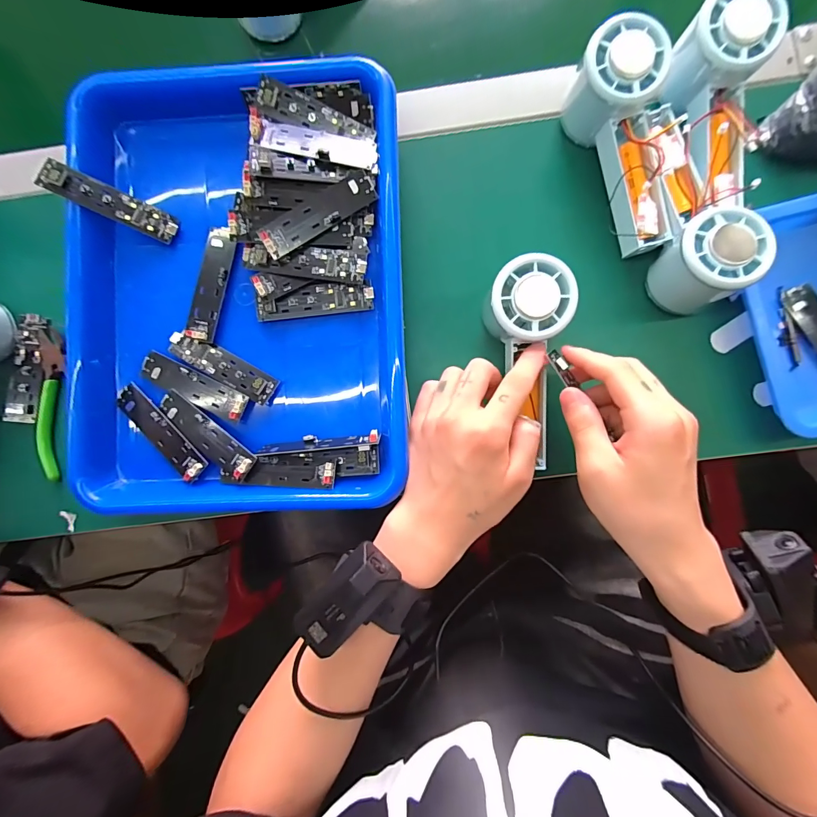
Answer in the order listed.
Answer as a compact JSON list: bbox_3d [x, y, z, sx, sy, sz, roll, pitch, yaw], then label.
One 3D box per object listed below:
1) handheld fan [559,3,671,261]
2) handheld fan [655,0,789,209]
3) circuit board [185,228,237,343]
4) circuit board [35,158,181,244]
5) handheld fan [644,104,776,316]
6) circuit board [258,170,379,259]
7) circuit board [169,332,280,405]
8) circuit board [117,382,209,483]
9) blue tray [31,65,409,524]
[{"bbox_3d":[0.162,-0.196,0.299,0.054,0.052,0.150,-17,100,1],"label":"handheld fan"},{"bbox_3d":[0.230,-0.221,0.291,0.058,0.048,0.140,-8,101,2],"label":"handheld fan"},{"bbox_3d":[-0.157,-0.099,0.310,0.024,0.005,0.090,13,88,3],"label":"circuit board"},{"bbox_3d":[-0.228,-0.159,0.302,0.090,0.011,0.024,22,88,-17],"label":"circuit board"},{"bbox_3d":[0.204,-0.145,0.289,0.063,0.059,0.138,-15,87,2],"label":"handheld fan"},{"bbox_3d":[-0.068,-0.147,0.292,0.091,0.007,0.025,-32,86,1],"label":"circuit board"},{"bbox_3d":[-0.146,-0.034,0.305,0.089,0.008,0.024,28,89,4],"label":"circuit board"},{"bbox_3d":[-0.195,0.019,0.305,0.093,0.007,0.024,44,90,4],"label":"circuit board"},{"bbox_3d":[-0.129,-0.092,0.301,0.246,0.038,0.329,-2,87,2],"label":"blue tray"}]

